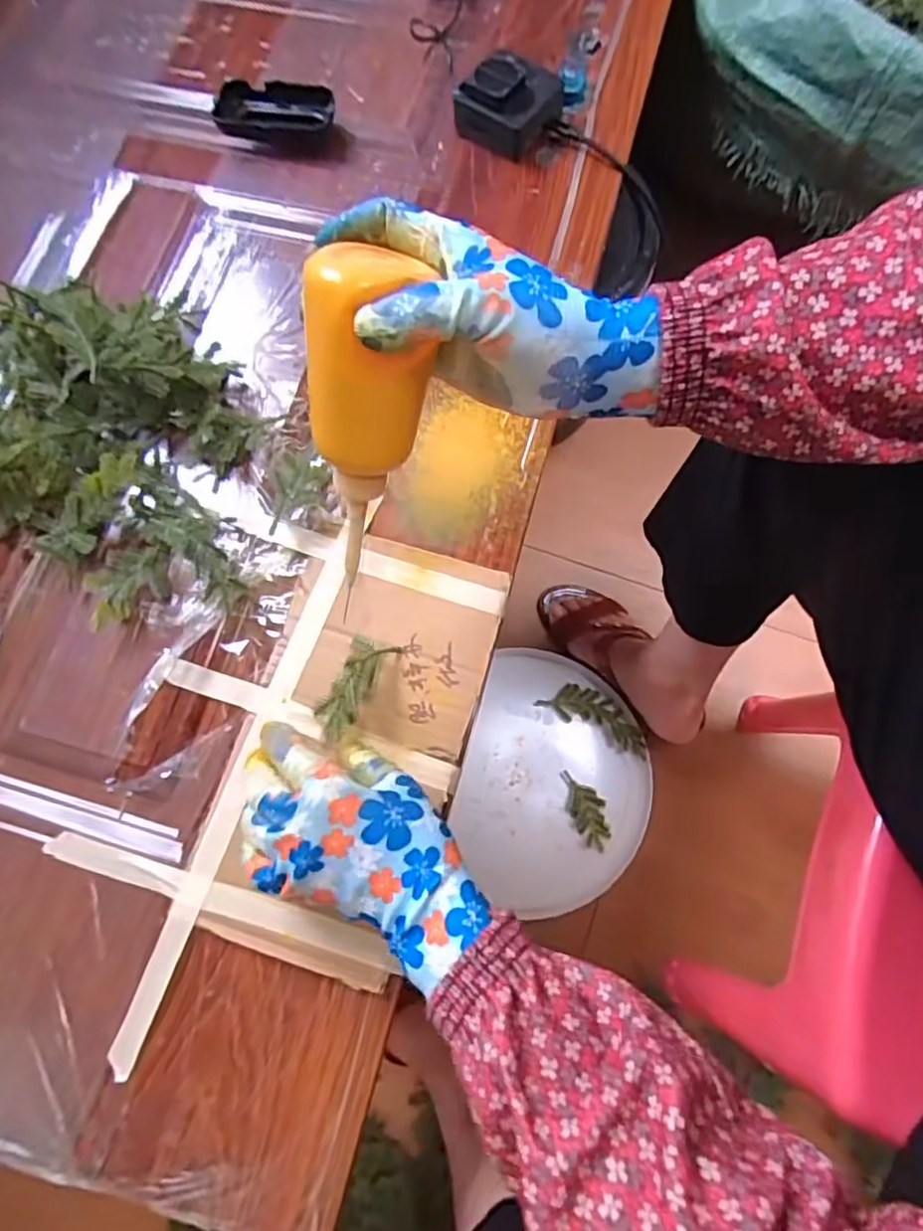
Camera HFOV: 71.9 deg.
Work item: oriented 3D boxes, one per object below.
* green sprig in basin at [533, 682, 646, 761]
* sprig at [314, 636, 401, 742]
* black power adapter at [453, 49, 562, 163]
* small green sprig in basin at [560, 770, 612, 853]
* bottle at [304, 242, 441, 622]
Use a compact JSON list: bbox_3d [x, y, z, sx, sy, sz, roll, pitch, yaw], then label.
[{"bbox_3d":[0.162,0.118,0.759,0.133,0.019,0.046,28,77,9],"label":"green sprig in basin"},{"bbox_3d":[-0.074,0.049,0.434,0.027,0.033,0.075,24,77,8],"label":"sprig"},{"bbox_3d":[0.043,-0.460,0.571,0.084,0.049,0.067,28,78,9],"label":"black power adapter"},{"bbox_3d":[0.143,0.223,0.730,0.040,0.009,0.090,-14,75,-2],"label":"small green sprig in basin"},{"bbox_3d":[-0.047,-0.091,0.339,0.056,0.175,0.045,13,44,5],"label":"bottle"}]

